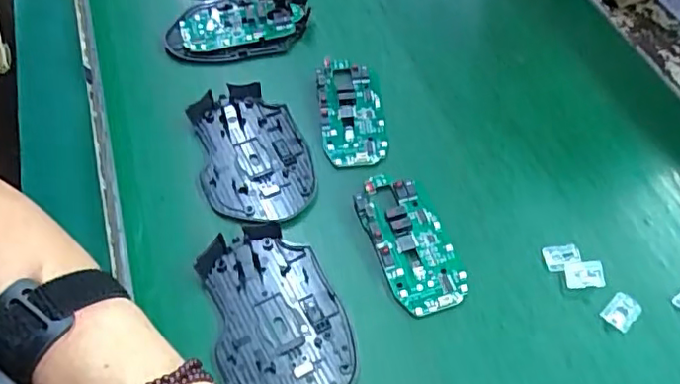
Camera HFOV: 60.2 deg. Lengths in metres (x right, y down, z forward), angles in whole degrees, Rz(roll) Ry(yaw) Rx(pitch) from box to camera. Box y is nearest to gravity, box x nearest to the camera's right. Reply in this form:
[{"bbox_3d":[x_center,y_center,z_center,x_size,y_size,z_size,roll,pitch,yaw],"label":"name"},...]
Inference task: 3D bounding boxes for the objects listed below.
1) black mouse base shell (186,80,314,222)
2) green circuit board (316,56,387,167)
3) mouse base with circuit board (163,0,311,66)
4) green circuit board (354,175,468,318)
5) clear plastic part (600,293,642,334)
[{"bbox_3d":[-0.061,-0.029,0.408,0.073,0.015,0.112,-15,57,-7],"label":"black mouse base shell"},{"bbox_3d":[0.008,-0.063,0.428,0.044,0.013,0.097,-6,56,-1],"label":"green circuit board"},{"bbox_3d":[-0.082,-0.135,0.475,0.114,0.016,0.062,-9,56,-3],"label":"mouse base with circuit board"},{"bbox_3d":[0.042,0.028,0.361,0.045,0.008,0.096,-18,57,-9],"label":"green circuit board"},{"bbox_3d":[0.161,0.067,0.335,0.021,0.004,0.016,-40,63,-22],"label":"clear plastic part"}]

